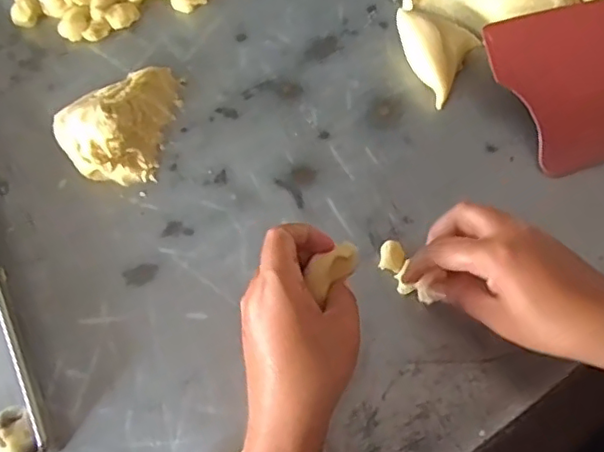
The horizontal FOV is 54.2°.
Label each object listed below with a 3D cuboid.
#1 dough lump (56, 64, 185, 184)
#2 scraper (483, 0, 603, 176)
[{"bbox_3d":[-0.162,-0.098,0.504,0.093,0.041,0.118,10,66,7],"label":"dough lump"},{"bbox_3d":[0.245,-0.118,0.480,0.161,0.008,0.133,-12,85,3],"label":"scraper"}]

